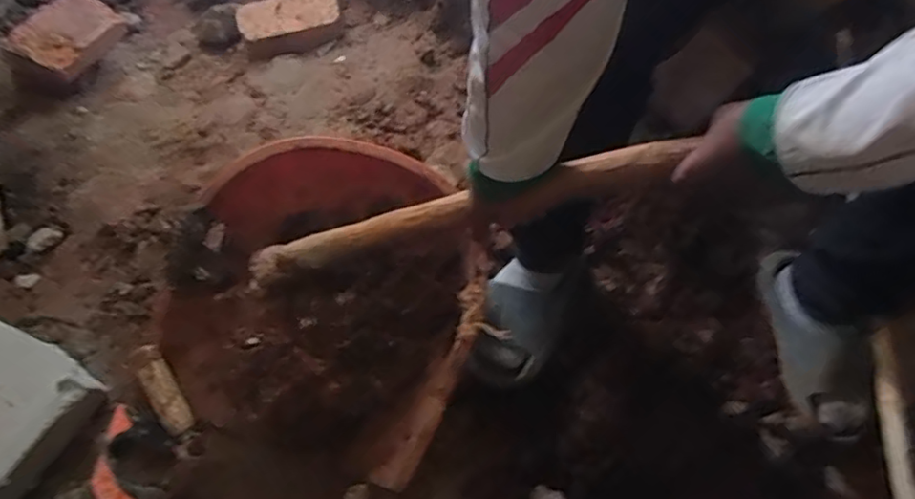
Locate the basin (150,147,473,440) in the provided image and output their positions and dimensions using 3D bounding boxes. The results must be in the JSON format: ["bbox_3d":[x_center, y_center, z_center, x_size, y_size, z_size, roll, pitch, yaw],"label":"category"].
[{"bbox_3d":[-0.188,0.045,0.763,0.351,0.168,0.391,33,64,16],"label":"basin"}]

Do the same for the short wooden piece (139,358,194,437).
[{"bbox_3d":[-0.356,0.180,0.709,0.032,0.015,0.096,-29,81,-17],"label":"short wooden piece"}]

